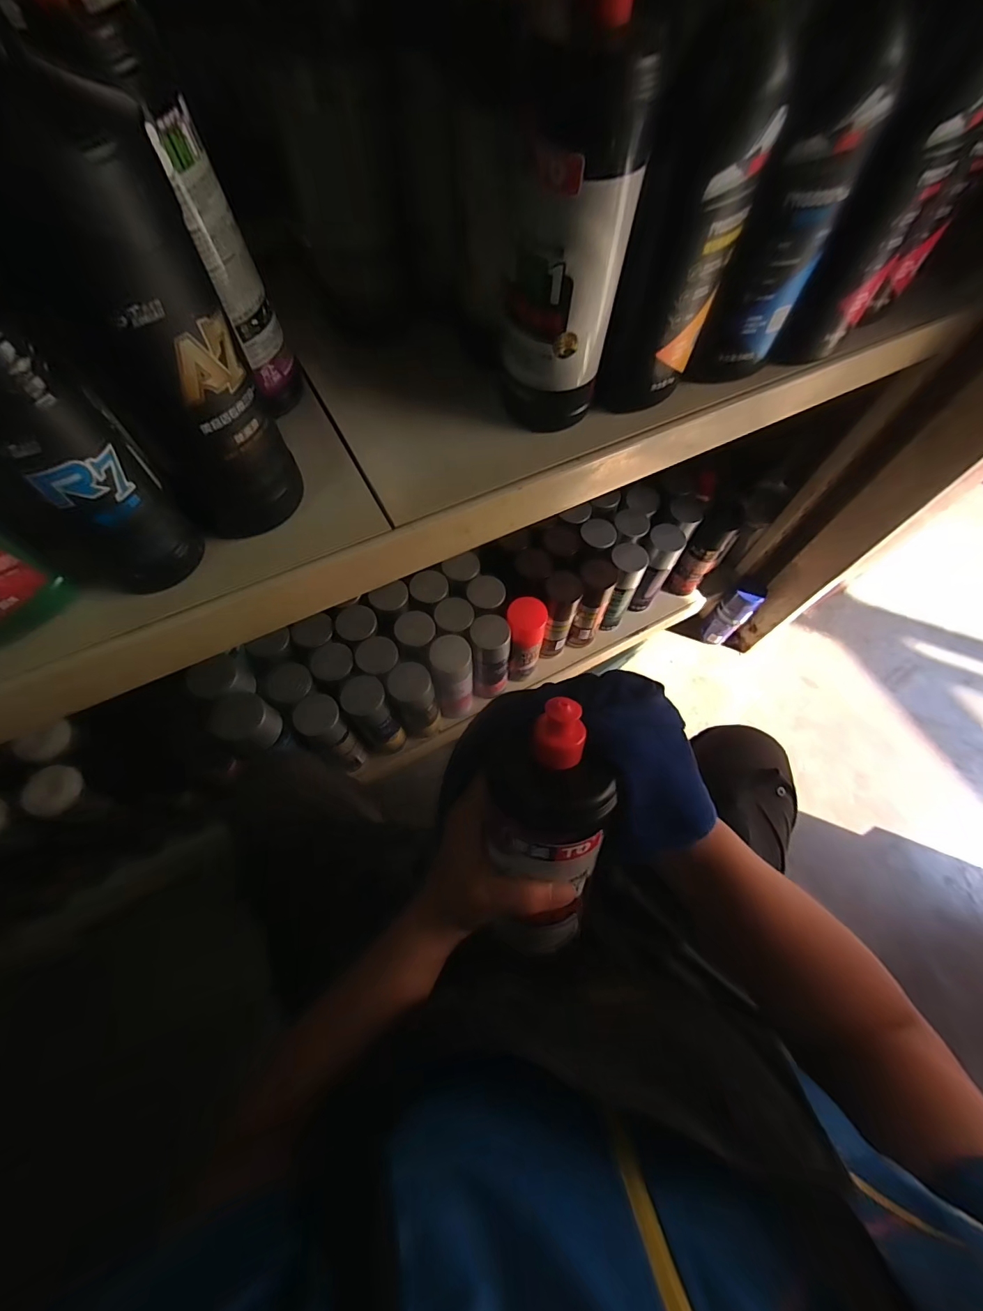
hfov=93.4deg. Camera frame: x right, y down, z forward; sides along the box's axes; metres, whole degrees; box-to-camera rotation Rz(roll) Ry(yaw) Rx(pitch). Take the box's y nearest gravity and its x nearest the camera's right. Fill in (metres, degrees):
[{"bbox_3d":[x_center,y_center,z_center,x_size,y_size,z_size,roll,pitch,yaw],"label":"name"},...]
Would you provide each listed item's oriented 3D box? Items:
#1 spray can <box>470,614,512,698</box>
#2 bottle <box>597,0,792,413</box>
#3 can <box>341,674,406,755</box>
[{"bbox_3d":[0.000,0.005,0.774,0.064,0.181,0.069,1,65,-2],"label":"spray can"},{"bbox_3d":[0.137,-0.297,0.325,0.065,0.227,0.075,31,68,12],"label":"bottle"},{"bbox_3d":[-0.180,0.099,0.729,0.060,0.177,0.073,-34,70,-16],"label":"can"}]

